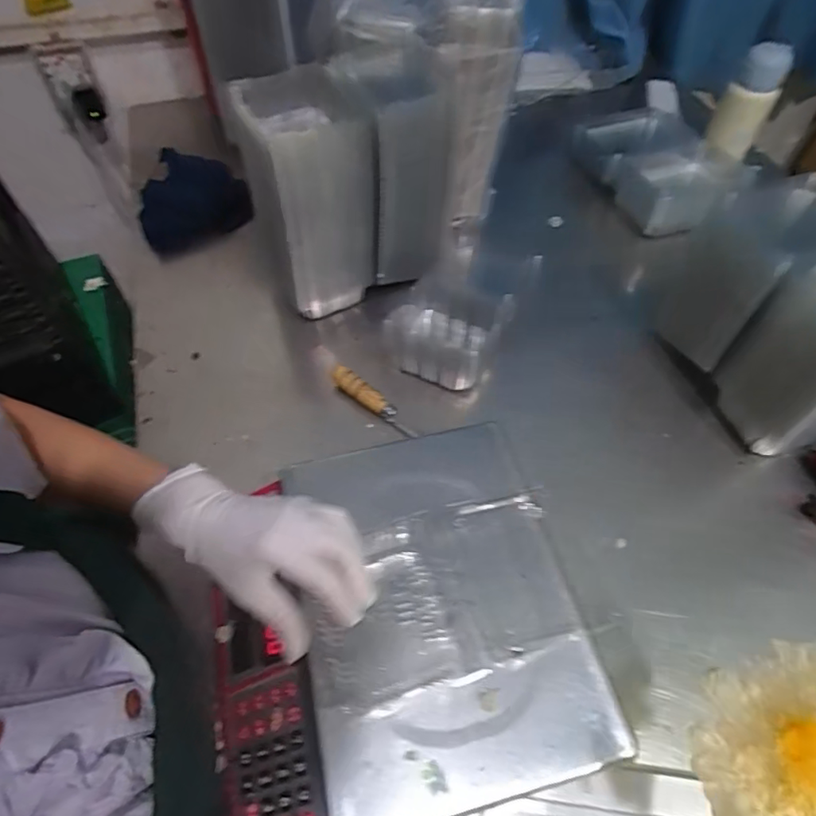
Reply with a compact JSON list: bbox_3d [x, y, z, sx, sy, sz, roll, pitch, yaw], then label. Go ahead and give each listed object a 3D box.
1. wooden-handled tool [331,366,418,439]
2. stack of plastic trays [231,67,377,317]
[{"bbox_3d":[-0.045,-0.009,0.664,0.137,0.030,0.023,37,63,22],"label":"wooden-handled tool"},{"bbox_3d":[-0.121,-0.258,0.691,0.121,0.261,0.171,-21,58,-14],"label":"stack of plastic trays"}]

